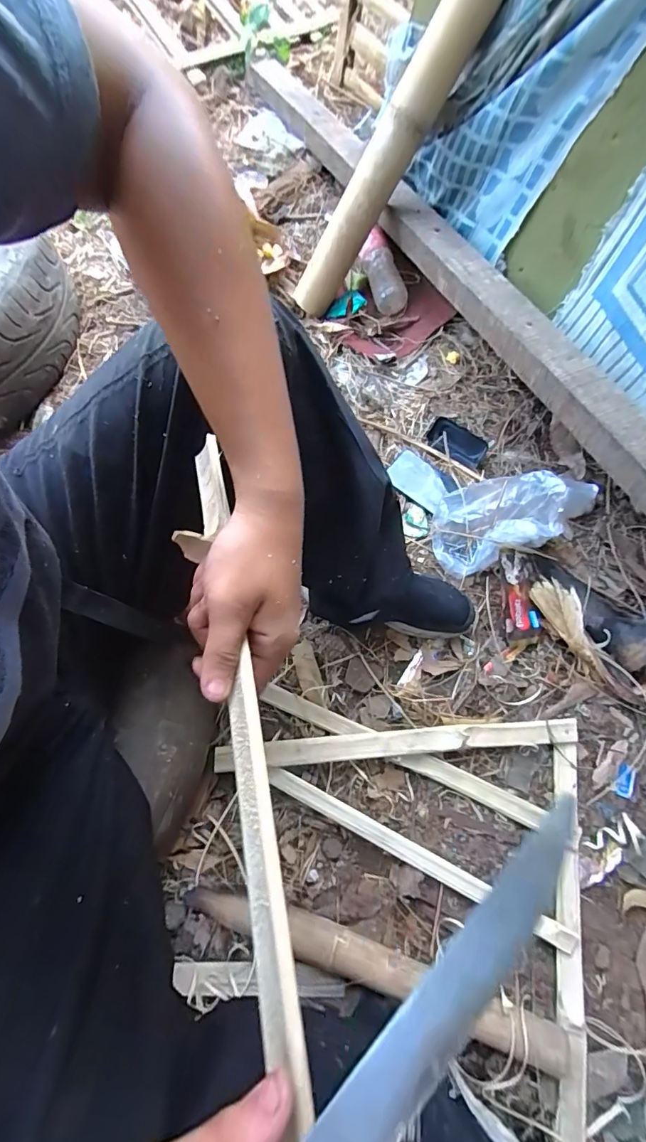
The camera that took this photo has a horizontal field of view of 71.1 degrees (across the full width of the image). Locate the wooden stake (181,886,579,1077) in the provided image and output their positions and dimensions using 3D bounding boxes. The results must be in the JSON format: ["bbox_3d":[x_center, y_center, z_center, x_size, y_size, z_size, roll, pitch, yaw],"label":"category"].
[{"bbox_3d":[0.057,0.474,0.543,0.465,0.045,0.049,17,70,9],"label":"wooden stake"}]

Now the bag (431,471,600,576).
[{"bbox_3d":[0.302,-0.091,0.732,0.249,0.099,0.125,-18,69,-5],"label":"bag"}]

